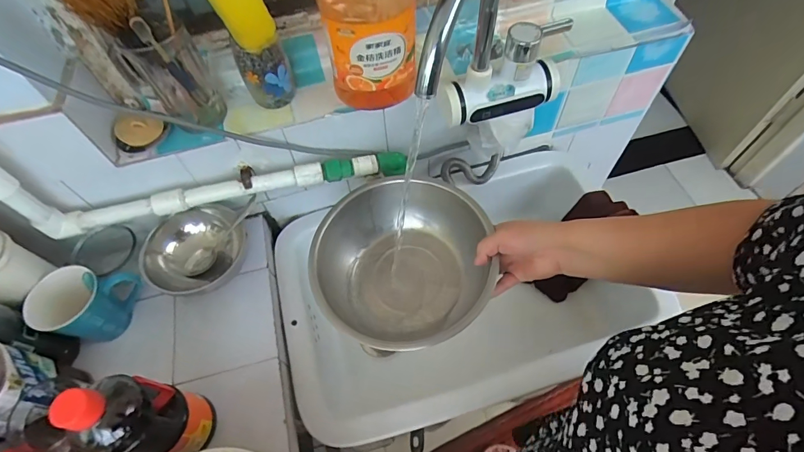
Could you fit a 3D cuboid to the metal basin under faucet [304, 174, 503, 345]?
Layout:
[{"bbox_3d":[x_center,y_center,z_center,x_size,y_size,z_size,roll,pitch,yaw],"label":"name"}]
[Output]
[{"bbox_3d":[0.001,0.057,0.557,0.225,0.103,0.221,-1,58,2],"label":"metal basin under faucet"}]

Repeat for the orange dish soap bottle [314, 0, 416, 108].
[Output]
[{"bbox_3d":[-0.037,-0.258,0.509,0.120,0.260,0.062,-3,58,1],"label":"orange dish soap bottle"}]

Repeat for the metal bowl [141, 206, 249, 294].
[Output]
[{"bbox_3d":[-0.328,0.031,0.665,0.150,0.067,0.168,28,66,-8],"label":"metal bowl"}]

